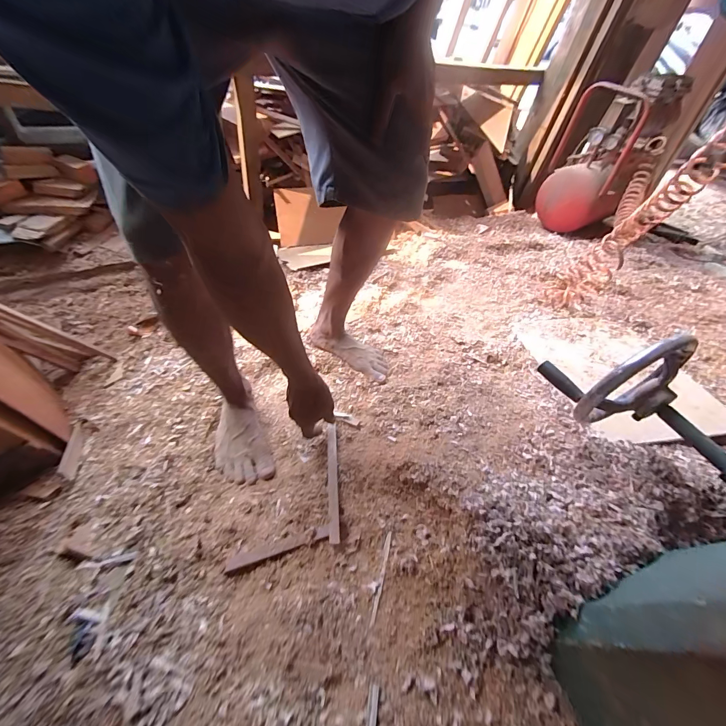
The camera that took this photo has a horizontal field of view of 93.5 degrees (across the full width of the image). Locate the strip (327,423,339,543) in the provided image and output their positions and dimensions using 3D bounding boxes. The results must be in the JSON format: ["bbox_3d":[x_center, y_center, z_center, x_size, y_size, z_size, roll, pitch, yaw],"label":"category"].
[{"bbox_3d":[-0.053,0.199,0.594,0.017,0.011,0.209,-1,46,-6],"label":"strip"}]

